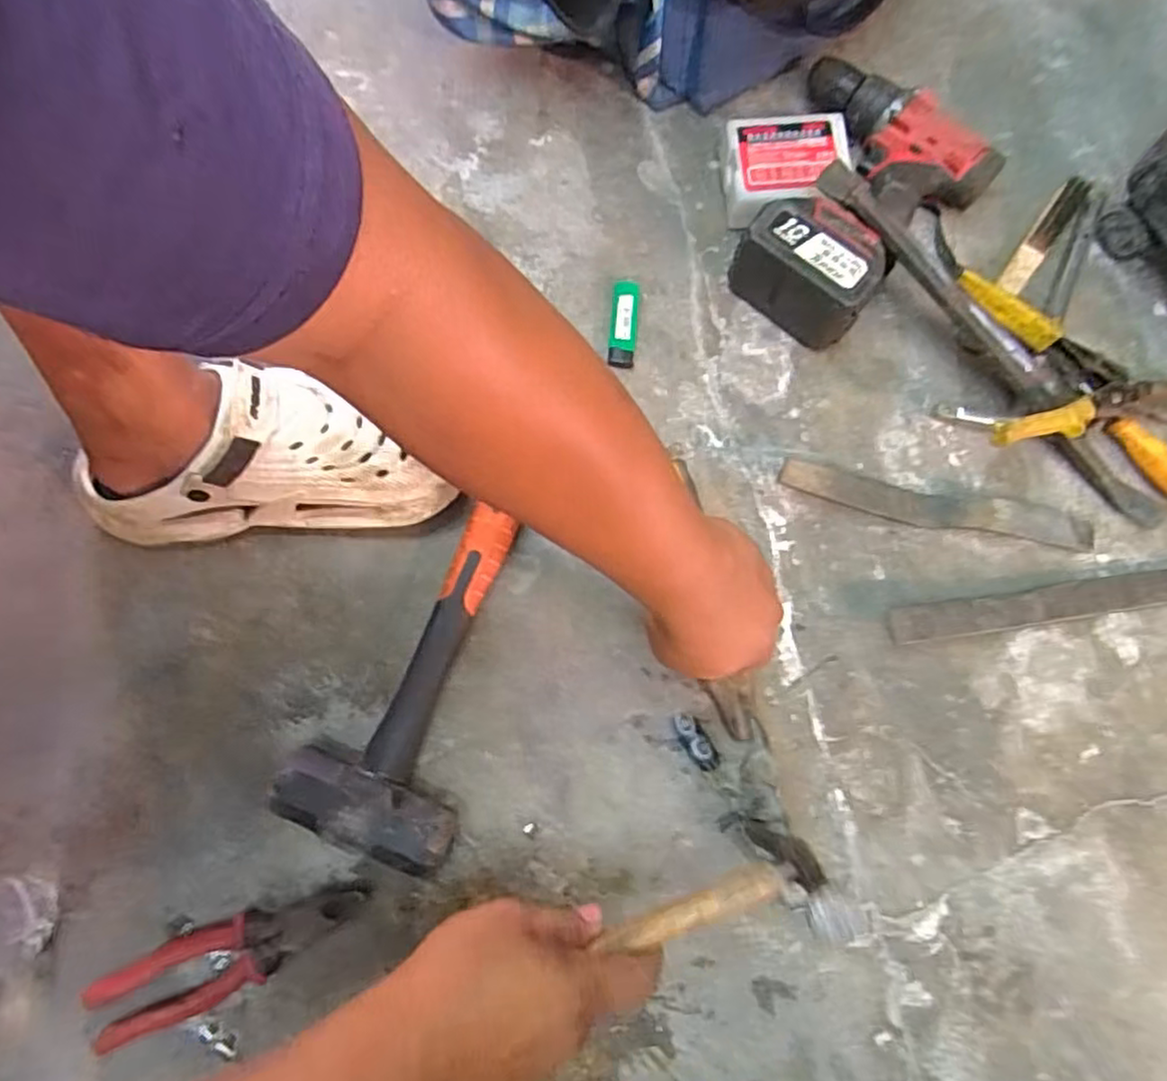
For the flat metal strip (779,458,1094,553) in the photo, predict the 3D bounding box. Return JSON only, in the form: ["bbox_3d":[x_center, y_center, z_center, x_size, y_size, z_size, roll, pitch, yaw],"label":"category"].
[{"bbox_3d":[0.292,-0.030,0.566,0.268,0.045,0.032,8,75,2],"label":"flat metal strip"}]

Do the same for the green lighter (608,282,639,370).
[{"bbox_3d":[0.036,-0.195,0.614,0.024,0.015,0.085,5,75,1],"label":"green lighter"}]

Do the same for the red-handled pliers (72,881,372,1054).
[{"bbox_3d":[-0.252,0.298,0.496,0.203,0.020,0.051,-21,76,-6],"label":"red-handled pliers"}]

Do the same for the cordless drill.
[{"bbox_3d":[0.225,-0.313,0.621,0.192,0.072,0.237,41,79,10],"label":"cordless drill"}]

